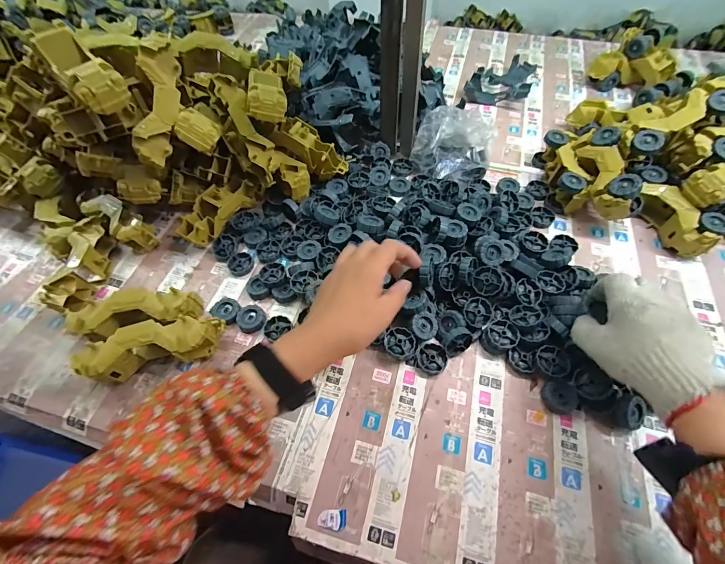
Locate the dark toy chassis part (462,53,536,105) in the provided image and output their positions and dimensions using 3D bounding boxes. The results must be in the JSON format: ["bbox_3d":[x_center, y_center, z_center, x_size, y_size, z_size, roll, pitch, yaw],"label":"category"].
[{"bbox_3d":[0.313,-0.452,0.769,0.128,0.040,0.176,19,60,15],"label":"dark toy chassis part"}]

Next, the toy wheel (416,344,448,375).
[{"bbox_3d":[0.089,0.099,0.438,0.036,0.013,0.037,-2,57,2],"label":"toy wheel"}]

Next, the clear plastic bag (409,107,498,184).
[{"bbox_3d":[0.161,-0.245,0.608,0.132,0.096,0.113,13,59,12],"label":"clear plastic bag"}]

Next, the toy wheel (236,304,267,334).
[{"bbox_3d":[-0.155,0.053,0.478,0.041,0.014,0.038,-2,57,2],"label":"toy wheel"}]

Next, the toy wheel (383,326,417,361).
[{"bbox_3d":[0.049,0.082,0.443,0.039,0.023,0.038,-2,57,2],"label":"toy wheel"}]

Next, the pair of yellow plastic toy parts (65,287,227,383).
[{"bbox_3d":[-0.282,0.067,0.454,0.191,0.060,0.109,-12,57,-5],"label":"pair of yellow plastic toy parts"}]

